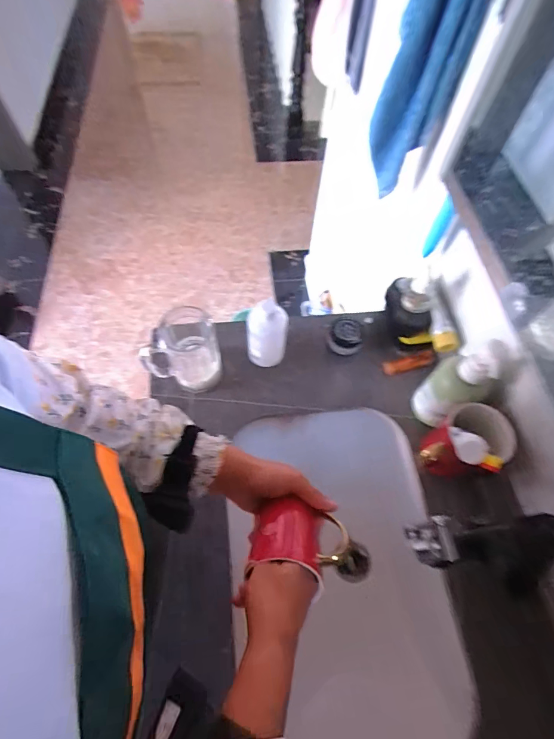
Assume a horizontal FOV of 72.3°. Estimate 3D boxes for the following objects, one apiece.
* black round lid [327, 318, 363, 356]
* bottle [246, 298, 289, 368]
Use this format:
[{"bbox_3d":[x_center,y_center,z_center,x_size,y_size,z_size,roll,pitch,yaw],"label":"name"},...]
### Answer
[{"bbox_3d":[0.118,-0.055,0.645,0.054,0.025,0.059,1,62,-1],"label":"black round lid"},{"bbox_3d":[-0.015,-0.055,0.589,0.062,0.125,0.047,3,62,0],"label":"bottle"}]

